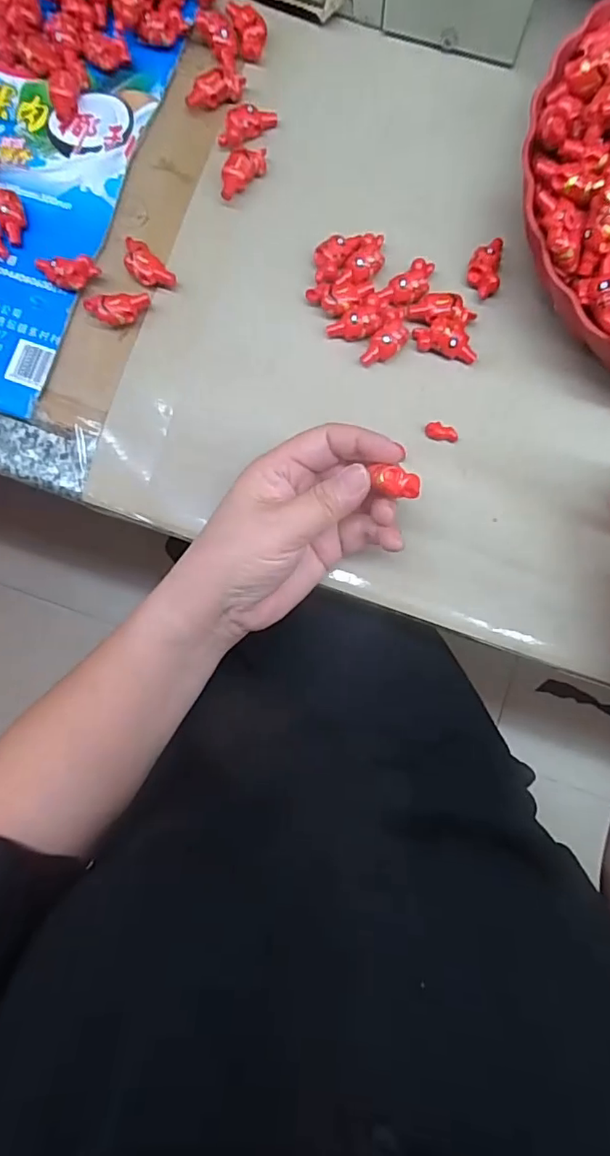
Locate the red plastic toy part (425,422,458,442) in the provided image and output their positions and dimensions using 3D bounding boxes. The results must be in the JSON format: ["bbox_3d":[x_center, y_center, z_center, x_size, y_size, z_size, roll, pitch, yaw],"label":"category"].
[{"bbox_3d":[0.079,-0.084,0.318,0.019,0.006,0.009,18,87,3],"label":"red plastic toy part"}]

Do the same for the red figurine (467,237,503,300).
[{"bbox_3d":[0.106,-0.184,0.324,0.019,0.013,0.036,10,87,3],"label":"red figurine"}]

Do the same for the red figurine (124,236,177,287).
[{"bbox_3d":[-0.096,-0.187,0.332,0.037,0.013,0.018,45,89,4],"label":"red figurine"}]

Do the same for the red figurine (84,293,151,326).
[{"bbox_3d":[-0.111,-0.159,0.329,0.037,0.013,0.018,-10,86,2],"label":"red figurine"}]

